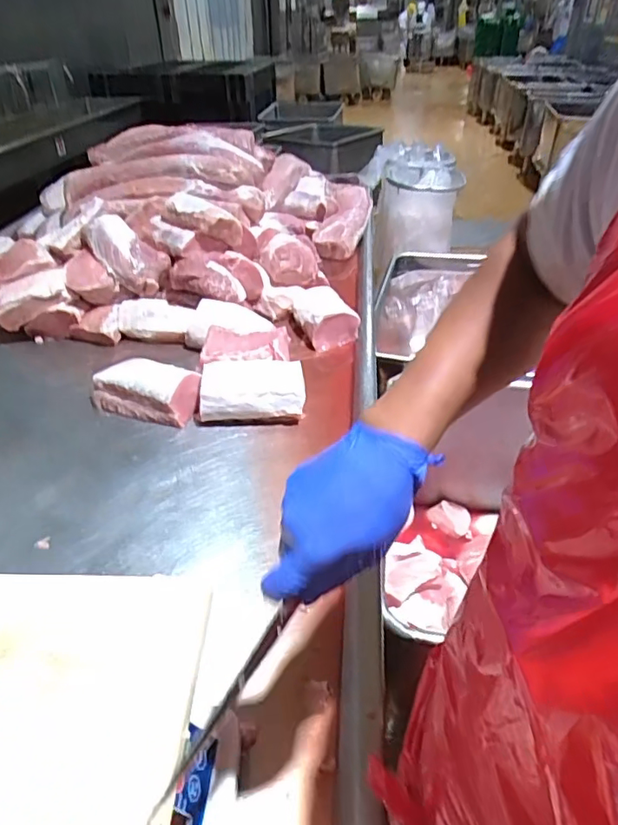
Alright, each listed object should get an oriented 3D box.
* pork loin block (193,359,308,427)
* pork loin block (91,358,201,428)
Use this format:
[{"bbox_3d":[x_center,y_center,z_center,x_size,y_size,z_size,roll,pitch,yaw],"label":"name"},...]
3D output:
[{"bbox_3d":[-0.098,-0.039,0.964,0.179,0.067,0.114,0,37,1],"label":"pork loin block"},{"bbox_3d":[-0.289,-0.043,0.977,0.197,0.060,0.112,11,38,15],"label":"pork loin block"}]

